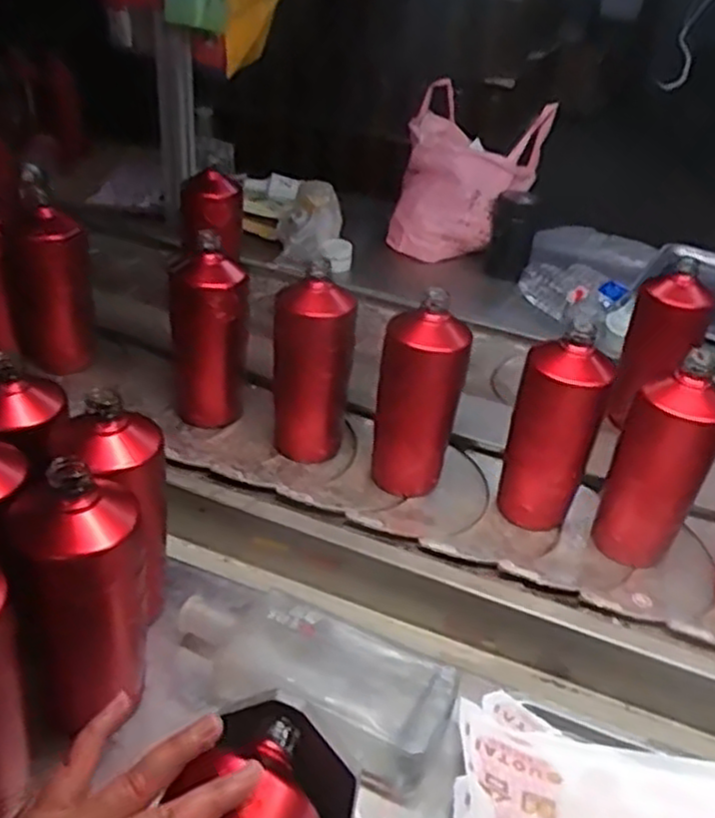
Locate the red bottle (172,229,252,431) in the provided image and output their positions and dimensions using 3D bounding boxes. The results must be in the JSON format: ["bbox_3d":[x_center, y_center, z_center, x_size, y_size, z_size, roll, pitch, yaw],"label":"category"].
[{"bbox_3d":[-0.163,-0.080,0.826,0.084,0.199,0.075,-5,37,-15],"label":"red bottle"}]

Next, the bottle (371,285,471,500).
[{"bbox_3d":[0.058,-0.008,0.755,0.062,0.203,0.070,-23,45,-35],"label":"bottle"}]

